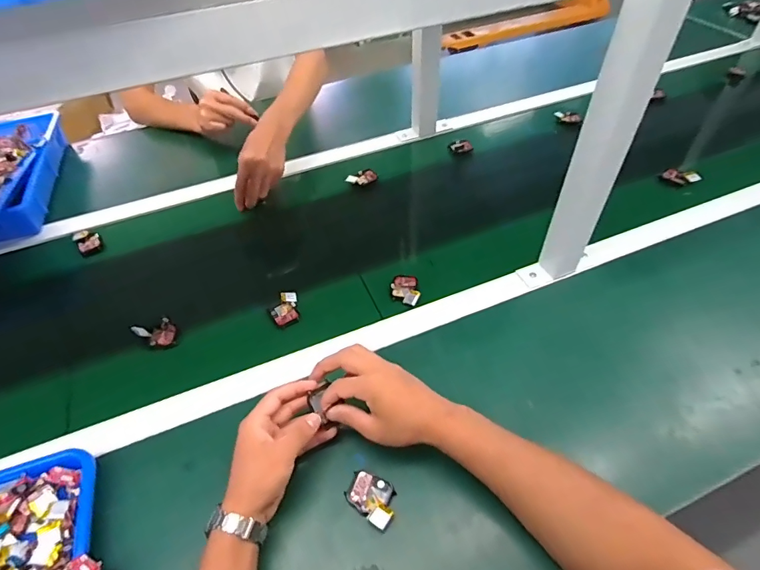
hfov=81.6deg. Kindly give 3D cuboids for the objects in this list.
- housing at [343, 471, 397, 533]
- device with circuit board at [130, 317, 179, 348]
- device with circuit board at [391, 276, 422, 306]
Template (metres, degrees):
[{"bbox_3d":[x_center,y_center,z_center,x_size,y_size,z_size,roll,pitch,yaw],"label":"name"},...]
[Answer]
[{"bbox_3d":[-0.008,0.222,0.460,0.055,0.011,0.045,22,54,20],"label":"housing"},{"bbox_3d":[-0.306,0.068,0.605,0.050,0.027,0.041,-25,52,-17],"label":"device with circuit board"},{"bbox_3d":[0.037,0.006,0.643,0.039,0.012,0.060,-6,49,-2],"label":"device with circuit board"}]

